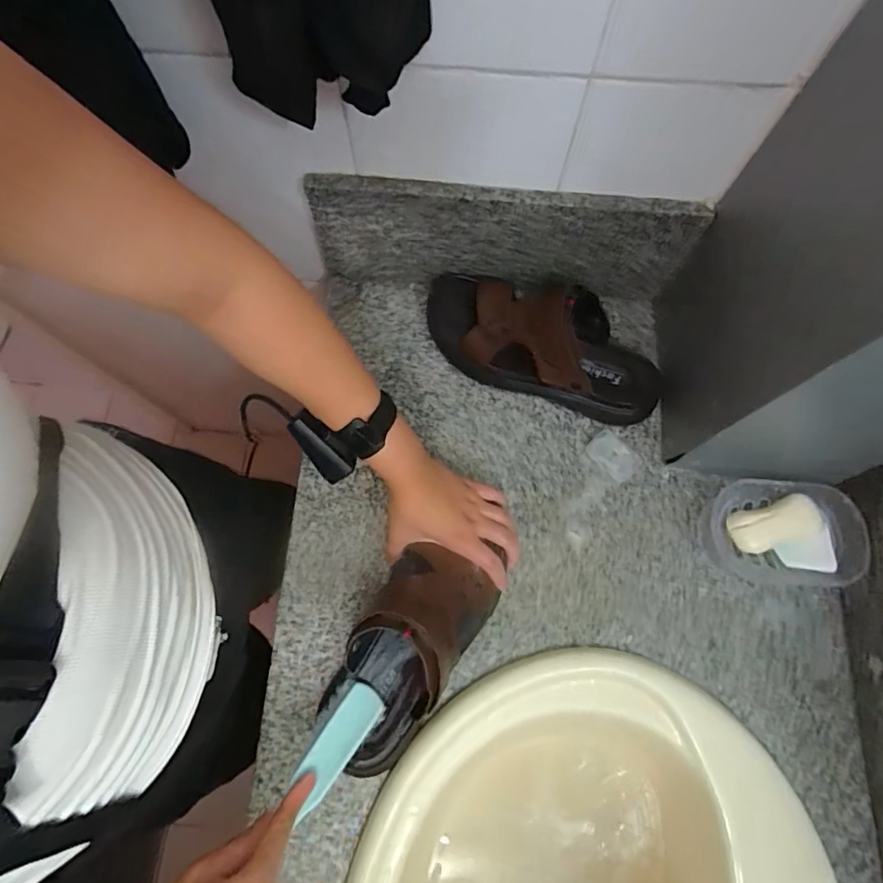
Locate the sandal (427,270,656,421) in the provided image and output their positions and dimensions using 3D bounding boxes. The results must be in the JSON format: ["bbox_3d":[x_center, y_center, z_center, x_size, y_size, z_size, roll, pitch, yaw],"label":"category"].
[{"bbox_3d":[0.116,-0.117,0.580,0.294,0.092,0.119,25,73,7],"label":"sandal"}]

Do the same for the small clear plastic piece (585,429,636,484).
[{"bbox_3d":[0.195,0.019,0.582,0.036,0.012,0.059,-36,76,-12],"label":"small clear plastic piece"}]

